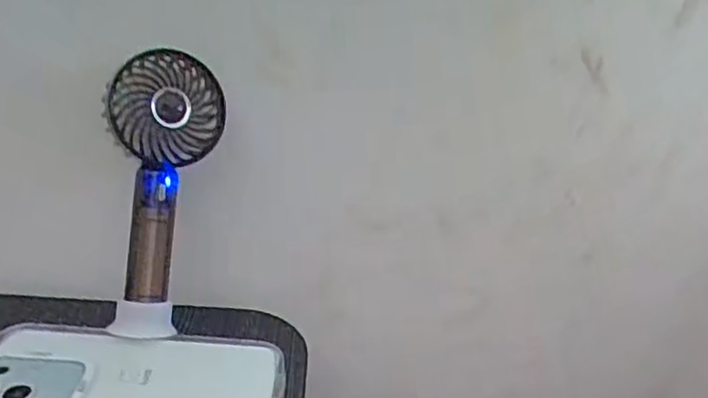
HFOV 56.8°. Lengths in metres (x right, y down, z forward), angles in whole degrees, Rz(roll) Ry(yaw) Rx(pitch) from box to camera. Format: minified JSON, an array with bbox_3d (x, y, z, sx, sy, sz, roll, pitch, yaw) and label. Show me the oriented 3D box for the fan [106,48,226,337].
[{"bbox_3d":[-0.119,-0.003,0.396,0.061,0.165,0.035,5,1,-2],"label":"fan"}]

